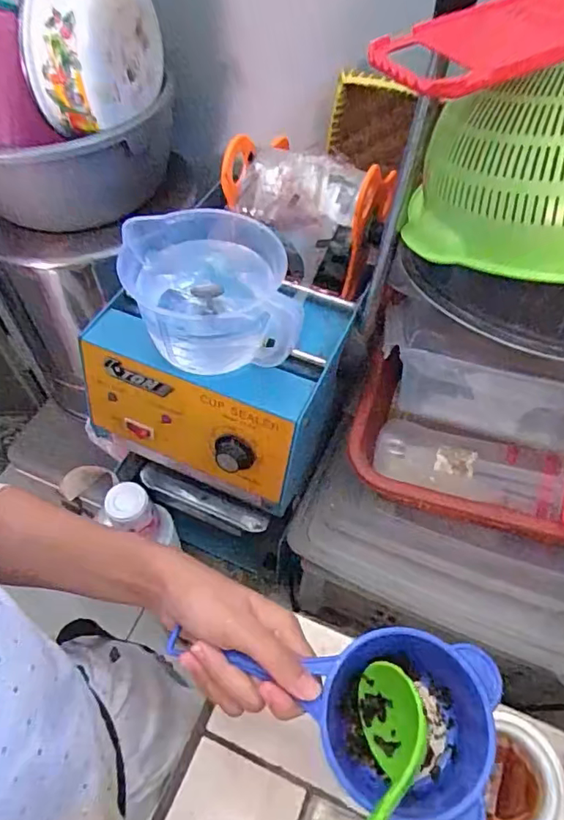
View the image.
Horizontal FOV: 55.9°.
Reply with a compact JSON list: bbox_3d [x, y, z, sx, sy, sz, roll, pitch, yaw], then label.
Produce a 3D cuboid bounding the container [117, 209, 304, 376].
[{"bbox_3d":[-0.053,-0.090,0.429,0.133,0.092,0.101,2,55,0],"label":"container"}]

